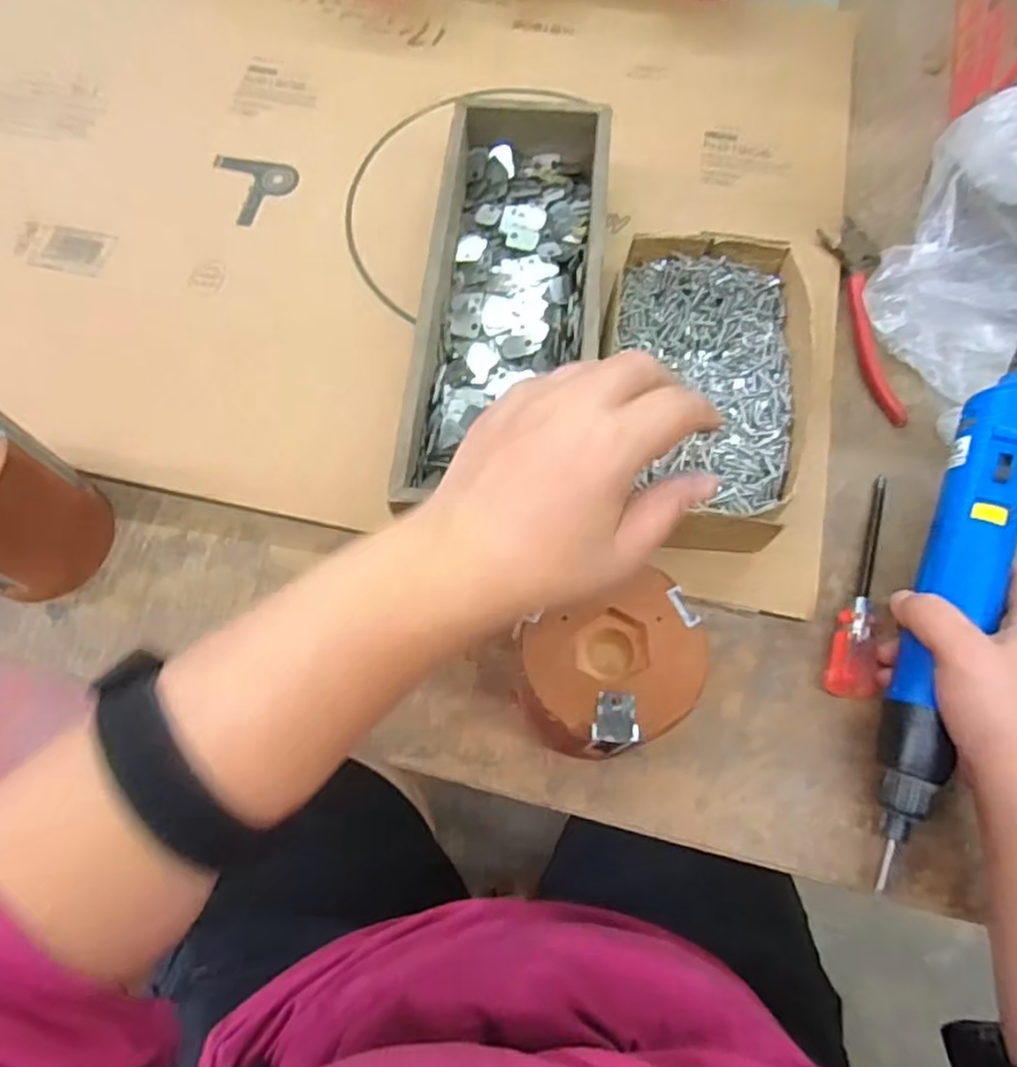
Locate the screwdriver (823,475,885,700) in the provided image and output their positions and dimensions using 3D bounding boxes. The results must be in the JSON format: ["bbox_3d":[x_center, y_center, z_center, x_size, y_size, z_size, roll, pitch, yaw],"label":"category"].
[{"bbox_3d":[0.203,0.028,0.397,0.027,0.017,0.135,19,71,7],"label":"screwdriver"}]

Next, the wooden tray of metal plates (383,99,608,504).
[{"bbox_3d":[0.004,-0.141,0.425,0.098,0.061,0.259,6,70,2],"label":"wooden tray of metal plates"}]

